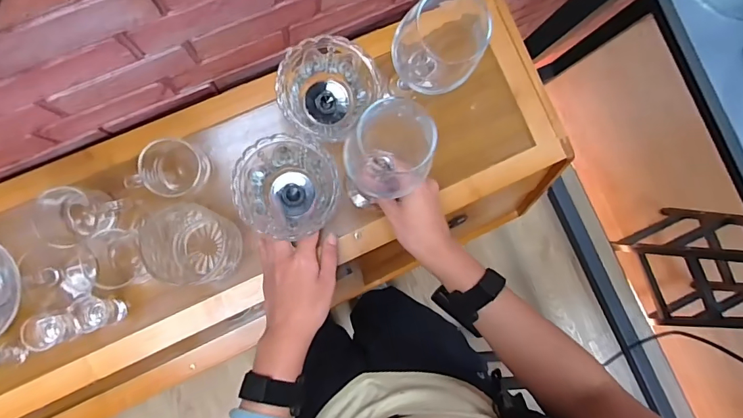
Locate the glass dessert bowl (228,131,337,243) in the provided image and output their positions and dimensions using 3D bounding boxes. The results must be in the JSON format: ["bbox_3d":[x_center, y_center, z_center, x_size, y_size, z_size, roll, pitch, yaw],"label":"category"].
[{"bbox_3d":[-0.083,-0.019,0.447,0.090,0.082,0.089,0,86,-7],"label":"glass dessert bowl"}]

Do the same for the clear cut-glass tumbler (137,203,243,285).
[{"bbox_3d":[-0.186,0.037,0.475,0.086,0.064,0.083,0,86,-7],"label":"clear cut-glass tumbler"}]

